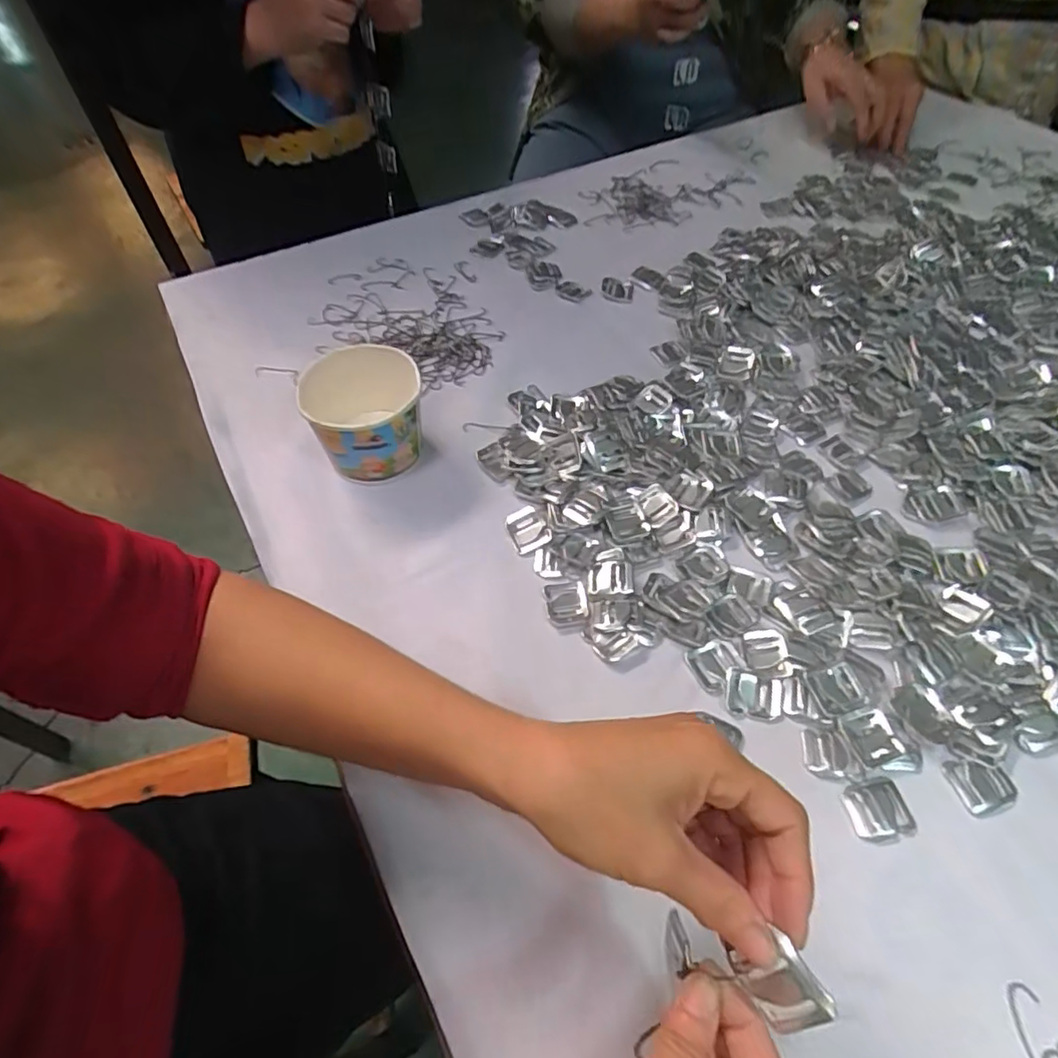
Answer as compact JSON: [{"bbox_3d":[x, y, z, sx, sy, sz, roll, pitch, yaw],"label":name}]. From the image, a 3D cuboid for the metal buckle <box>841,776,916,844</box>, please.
[{"bbox_3d":[0.202,0.163,0.340,0.036,0.004,0.031,-10,55,-8],"label":"metal buckle"}]

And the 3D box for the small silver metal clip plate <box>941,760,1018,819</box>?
[{"bbox_3d":[0.267,0.152,0.348,0.035,0.005,0.030,-7,55,-6],"label":"small silver metal clip plate"}]

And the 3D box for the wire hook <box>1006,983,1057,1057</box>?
[{"bbox_3d":[0.244,0.246,0.279,0.017,0.004,0.049,-3,55,-3],"label":"wire hook"}]

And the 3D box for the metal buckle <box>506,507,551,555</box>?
[{"bbox_3d":[-0.002,0.000,0.449,0.028,0.006,0.034,-21,58,-15],"label":"metal buckle"}]

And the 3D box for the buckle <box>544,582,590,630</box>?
[{"bbox_3d":[0.027,0.053,0.414,0.028,0.004,0.035,-3,55,-3],"label":"buckle"}]

